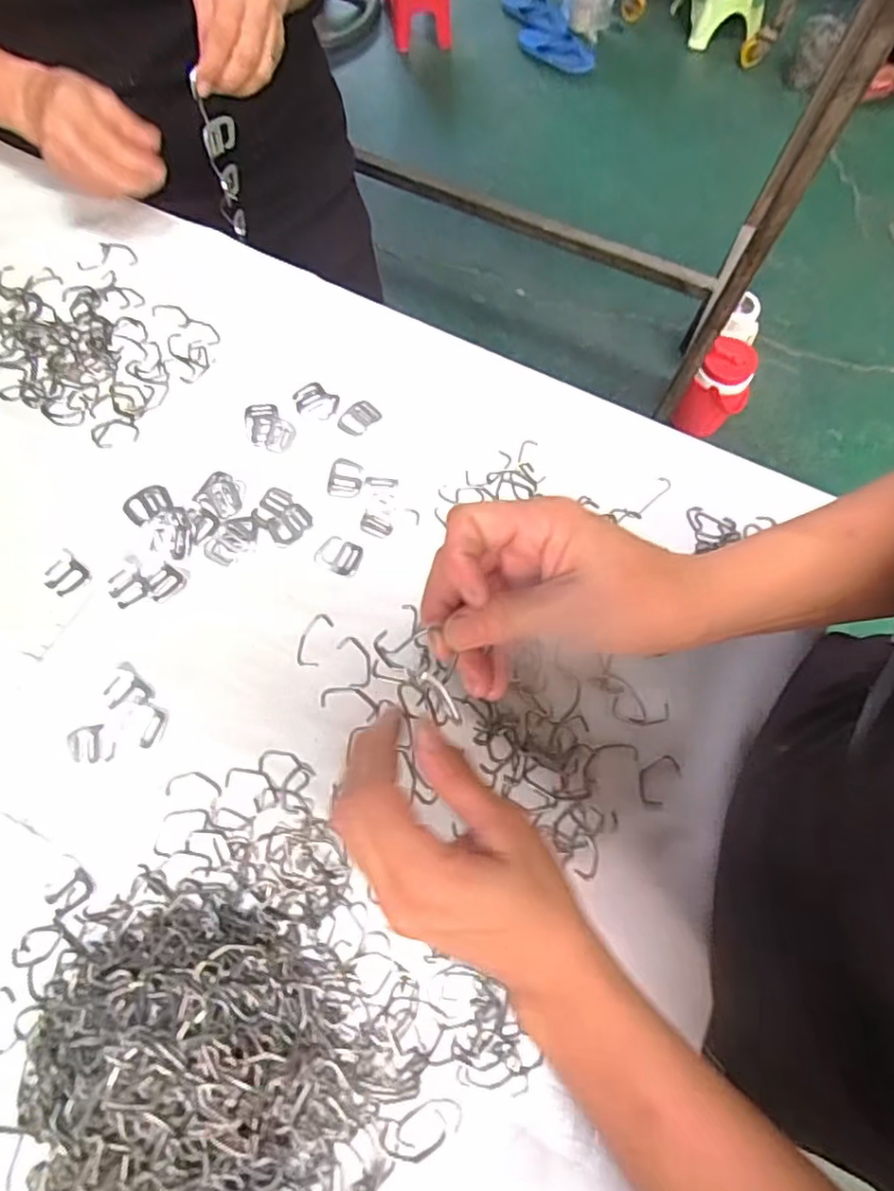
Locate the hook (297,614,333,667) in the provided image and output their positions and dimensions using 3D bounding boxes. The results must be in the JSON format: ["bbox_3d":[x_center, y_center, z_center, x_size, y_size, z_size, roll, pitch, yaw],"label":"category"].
[{"bbox_3d":[-0.093,0.030,0.445,0.017,0.004,0.038,16,70,4],"label":"hook"}]

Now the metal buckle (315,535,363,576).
[{"bbox_3d":[-0.078,-0.030,0.466,0.033,0.004,0.026,24,71,7],"label":"metal buckle"}]

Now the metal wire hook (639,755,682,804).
[{"bbox_3d":[0.136,0.119,0.415,0.021,0.004,0.036,33,72,10],"label":"metal wire hook"}]

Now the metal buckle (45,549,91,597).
[{"bbox_3d":[-0.271,-0.015,0.454,0.030,0.004,0.027,38,73,11],"label":"metal buckle"}]

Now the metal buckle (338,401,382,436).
[{"bbox_3d":[-0.070,-0.142,0.506,0.024,0.004,0.033,40,74,12],"label":"metal buckle"}]

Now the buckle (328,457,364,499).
[{"bbox_3d":[-0.078,-0.091,0.491,0.025,0.004,0.033,6,70,0],"label":"buckle"}]

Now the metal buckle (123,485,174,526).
[{"bbox_3d":[-0.222,-0.068,0.473,0.034,0.004,0.026,-30,73,-12],"label":"metal buckle"}]

